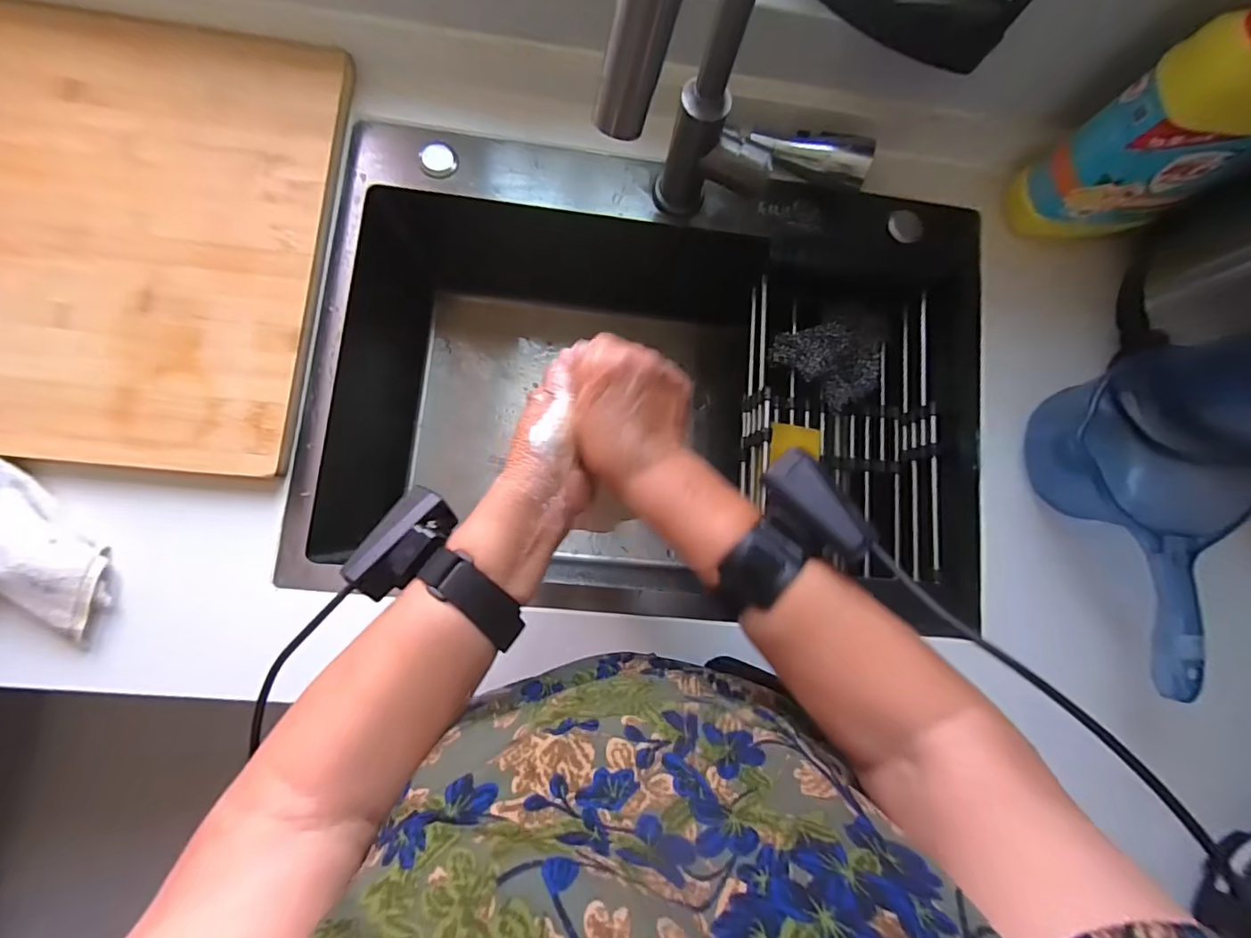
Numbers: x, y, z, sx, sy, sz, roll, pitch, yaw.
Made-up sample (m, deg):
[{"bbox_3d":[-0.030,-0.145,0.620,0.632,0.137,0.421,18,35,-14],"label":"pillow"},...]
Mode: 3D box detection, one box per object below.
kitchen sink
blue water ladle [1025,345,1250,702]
[{"bbox_3d":[0.027,-0.091,0.606,0.637,0.220,0.418,9,82,-4],"label":"kitchen sink"},{"bbox_3d":[0.471,0.034,0.481,0.125,0.107,0.270,-10,84,-7],"label":"blue water ladle"}]

